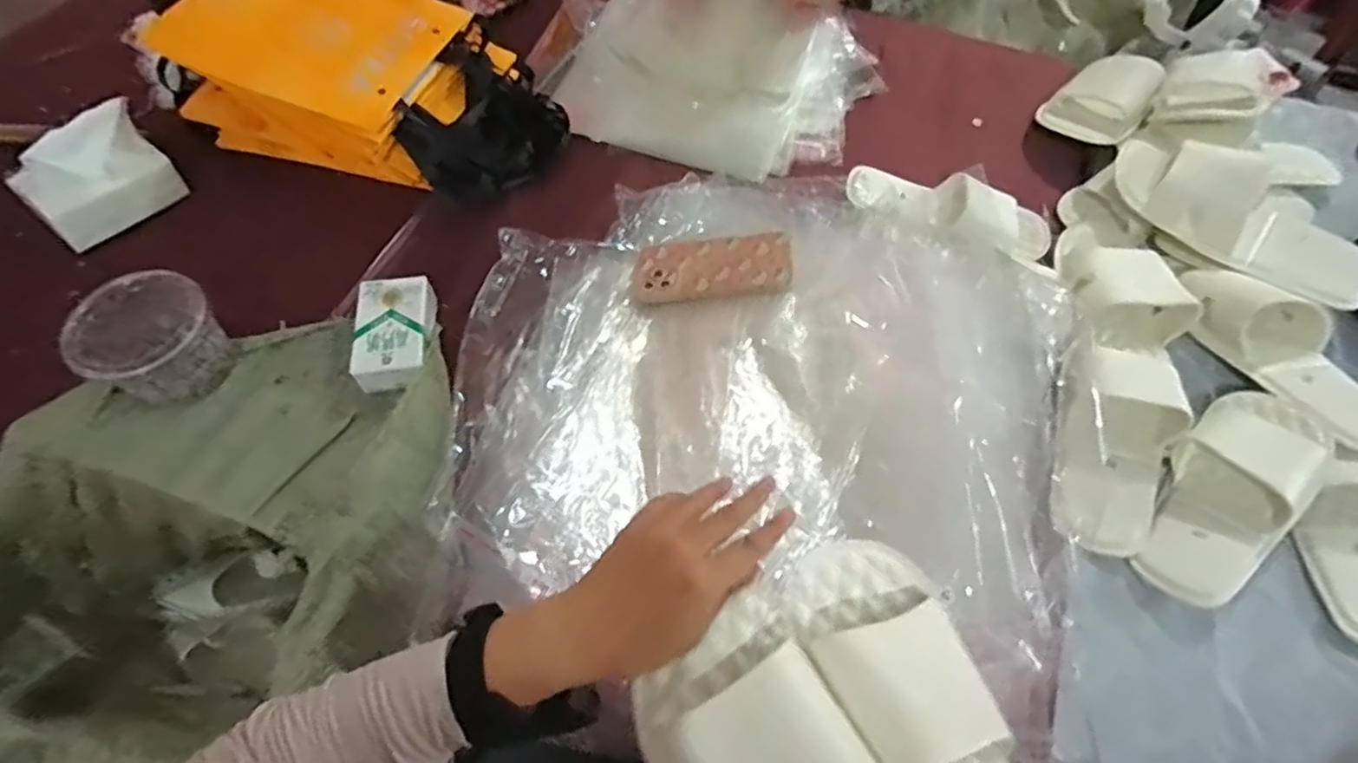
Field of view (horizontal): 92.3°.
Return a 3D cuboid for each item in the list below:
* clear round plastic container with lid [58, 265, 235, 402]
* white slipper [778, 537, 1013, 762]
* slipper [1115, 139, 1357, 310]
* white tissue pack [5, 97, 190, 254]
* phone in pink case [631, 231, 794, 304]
[{"bbox_3d":[-0.491,-0.037,0.615,0.096,0.079,0.117,31,63,16],"label":"clear round plastic container with lid"},{"bbox_3d":[0.162,0.216,0.378,0.095,0.068,0.263,-24,73,-16],"label":"white slipper"},{"bbox_3d":[0.602,-0.180,0.695,0.099,0.067,0.269,-38,67,-22],"label":"slipper"},{"bbox_3d":[-0.641,-0.225,0.723,0.057,0.104,0.138,35,64,18],"label":"white tissue pack"},{"bbox_3d":[0.035,-0.119,0.678,0.161,0.006,0.080,-4,55,9],"label":"phone in pink case"}]

